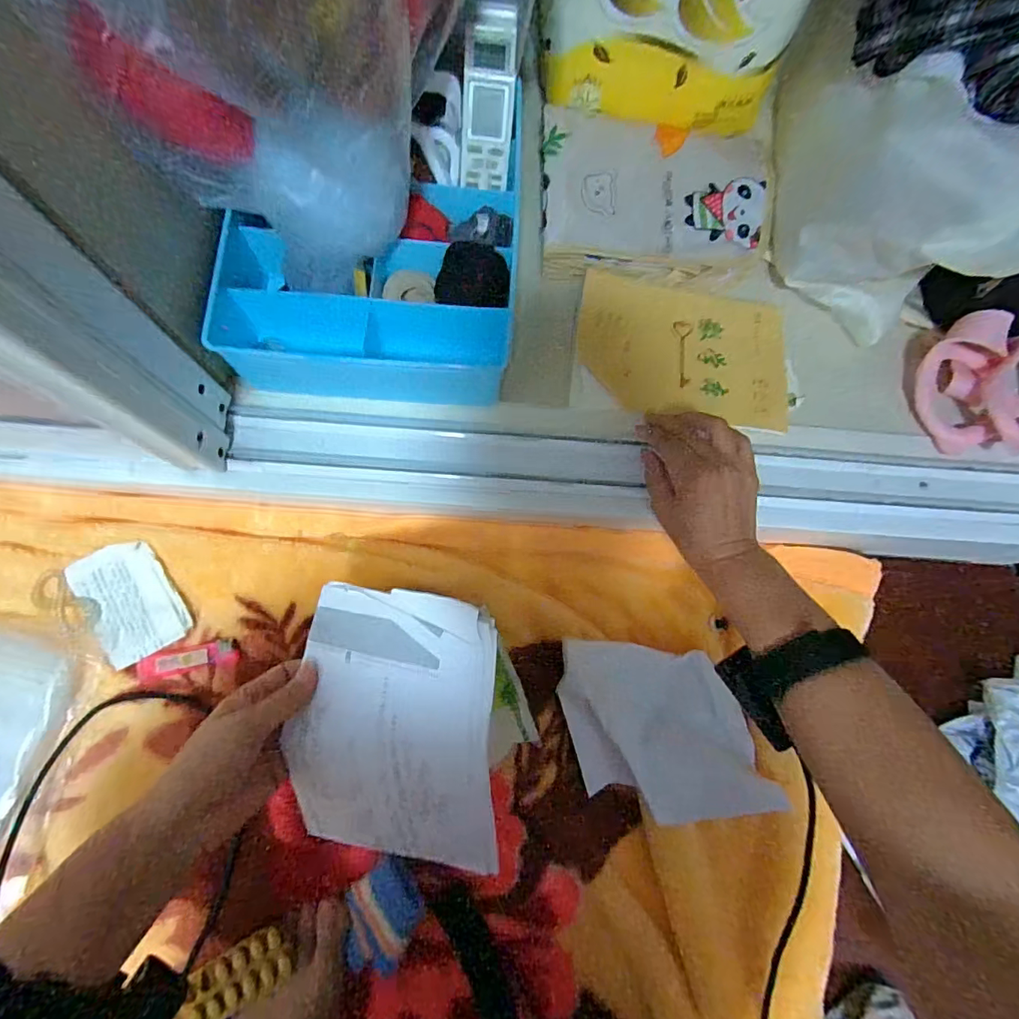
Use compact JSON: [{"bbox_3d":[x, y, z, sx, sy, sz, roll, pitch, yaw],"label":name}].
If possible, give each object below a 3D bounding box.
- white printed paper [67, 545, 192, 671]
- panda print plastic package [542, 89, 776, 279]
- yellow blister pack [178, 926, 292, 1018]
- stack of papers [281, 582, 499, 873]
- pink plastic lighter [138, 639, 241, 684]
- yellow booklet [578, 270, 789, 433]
[{"bbox_3d":[-0.336,0.080,0.435,0.071,0.005,0.104,-32,83,-10],"label":"white printed paper"},{"bbox_3d":[0.156,-0.325,0.498,0.243,0.022,0.175,0,82,-3],"label":"panda print plastic package"},{"bbox_3d":[-0.217,0.371,0.385,0.083,0.011,0.044,-27,84,-7],"label":"yellow blister pack"},{"bbox_3d":[-0.077,0.151,0.332,0.145,0.041,0.193,5,94,22],"label":"stack of papers"},{"bbox_3d":[-0.277,0.131,0.424,0.077,0.009,0.021,-13,83,-5],"label":"pink plastic lighter"},{"bbox_3d":[0.169,-0.157,0.478,0.202,0.017,0.138,9,82,-2],"label":"yellow booklet"}]

